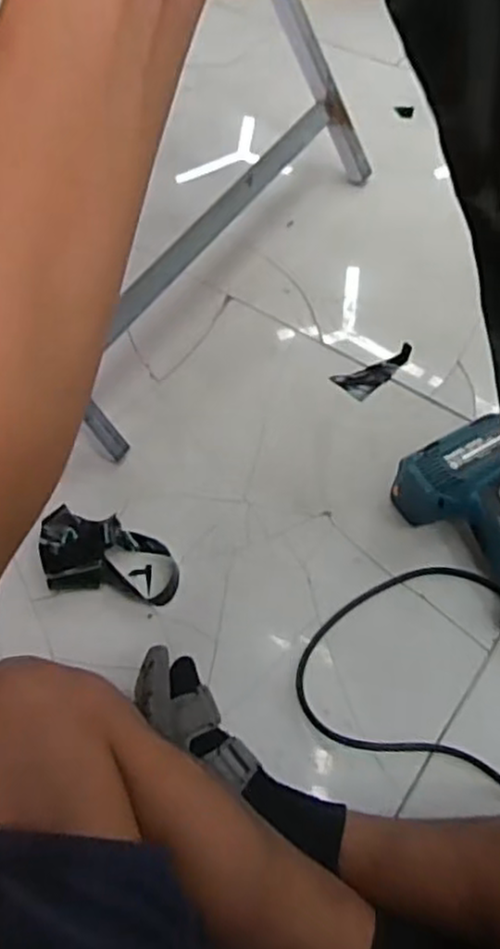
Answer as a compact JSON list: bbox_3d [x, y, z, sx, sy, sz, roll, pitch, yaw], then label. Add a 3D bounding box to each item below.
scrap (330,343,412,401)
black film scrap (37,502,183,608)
[{"bbox_3d":[0.158,-0.125,0.872,0.103,0.016,0.042,-21,60,-12],"label":"scrap"},{"bbox_3d":[-0.146,0.082,0.742,0.145,0.026,0.087,6,58,4],"label":"black film scrap"}]

